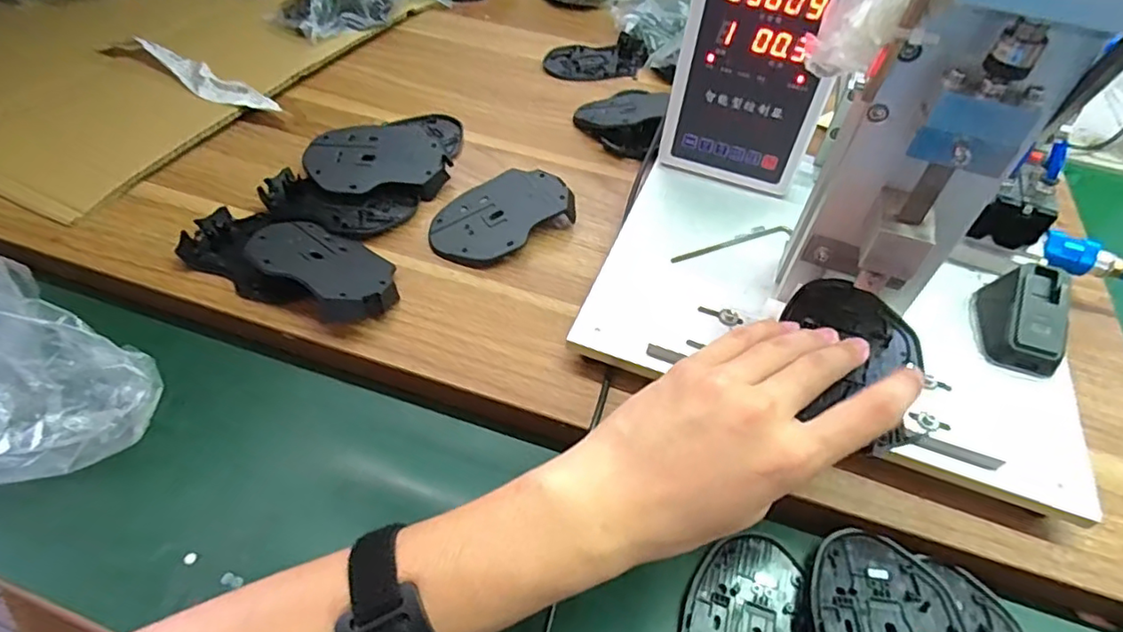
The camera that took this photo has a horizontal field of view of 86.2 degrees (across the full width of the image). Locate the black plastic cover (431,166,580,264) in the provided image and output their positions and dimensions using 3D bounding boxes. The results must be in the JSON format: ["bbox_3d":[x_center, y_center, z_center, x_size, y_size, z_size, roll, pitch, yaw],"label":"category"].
[{"bbox_3d":[-0.047,-0.079,0.469,0.111,0.024,0.070,-27,57,-24],"label":"black plastic cover"}]

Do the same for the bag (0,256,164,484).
[{"bbox_3d":[-0.312,0.044,0.341,0.118,0.085,0.111,23,53,14],"label":"bag"}]

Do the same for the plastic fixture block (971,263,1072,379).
[{"bbox_3d":[0.295,0.001,0.382,0.040,0.039,0.064,12,51,6],"label":"plastic fixture block"}]

